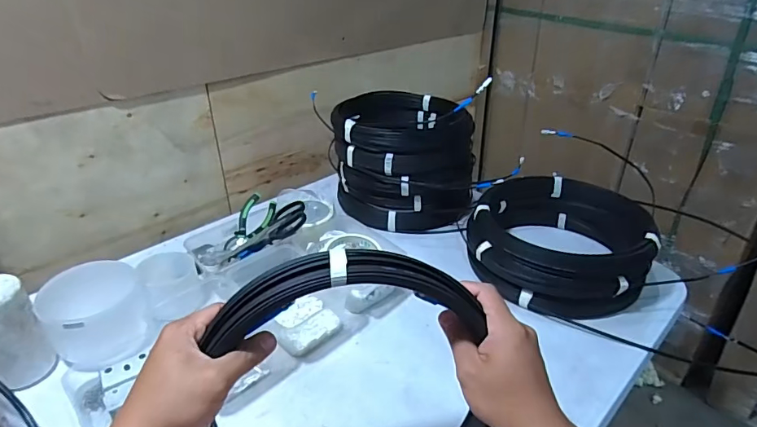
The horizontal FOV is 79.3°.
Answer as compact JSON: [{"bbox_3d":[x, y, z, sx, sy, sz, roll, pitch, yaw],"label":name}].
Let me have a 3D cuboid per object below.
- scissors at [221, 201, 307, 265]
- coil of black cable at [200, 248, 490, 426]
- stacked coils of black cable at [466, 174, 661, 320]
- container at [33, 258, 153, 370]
[{"bbox_3d":[-0.191,0.037,0.780,0.167,0.029,0.061,-31,28,11],"label":"scissors"},{"bbox_3d":[-0.027,0.172,0.404,0.267,0.286,0.043,-21,21,0],"label":"coil of black cable"},{"bbox_3d":[0.303,0.042,0.770,0.270,0.103,0.275,0,30,0],"label":"stacked coils of black cable"},{"bbox_3d":[-0.394,0.146,0.648,0.112,0.111,0.120,0,30,0],"label":"container"}]

